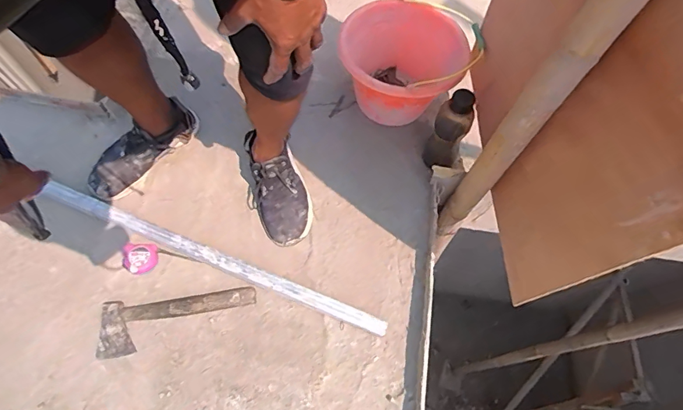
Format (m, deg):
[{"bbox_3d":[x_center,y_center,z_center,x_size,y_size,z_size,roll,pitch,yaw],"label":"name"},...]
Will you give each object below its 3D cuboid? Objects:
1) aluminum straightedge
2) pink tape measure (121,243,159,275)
[{"bbox_3d":[-0.281,0.113,0.962,0.785,0.049,0.039,22,68,7],"label":"aluminum straightedge"},{"bbox_3d":[-0.445,0.116,0.966,0.078,0.030,0.065,1,66,-5],"label":"pink tape measure"}]

